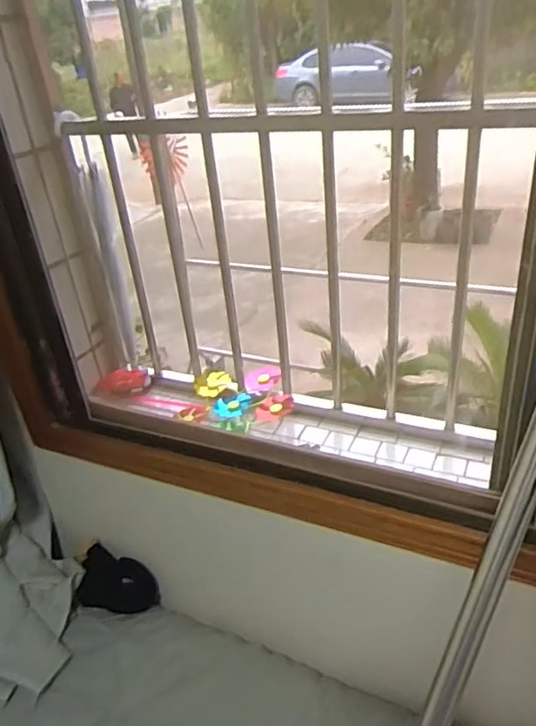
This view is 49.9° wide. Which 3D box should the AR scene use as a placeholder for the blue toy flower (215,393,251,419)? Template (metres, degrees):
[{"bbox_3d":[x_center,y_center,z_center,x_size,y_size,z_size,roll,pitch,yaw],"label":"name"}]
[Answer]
[{"bbox_3d":[-0.086,0.111,1.408,0.093,0.050,0.054,-8,31,-4],"label":"blue toy flower"}]

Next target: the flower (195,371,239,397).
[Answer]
[{"bbox_3d":[-0.135,0.052,1.465,0.102,0.033,0.074,-14,32,-13],"label":"flower"}]

